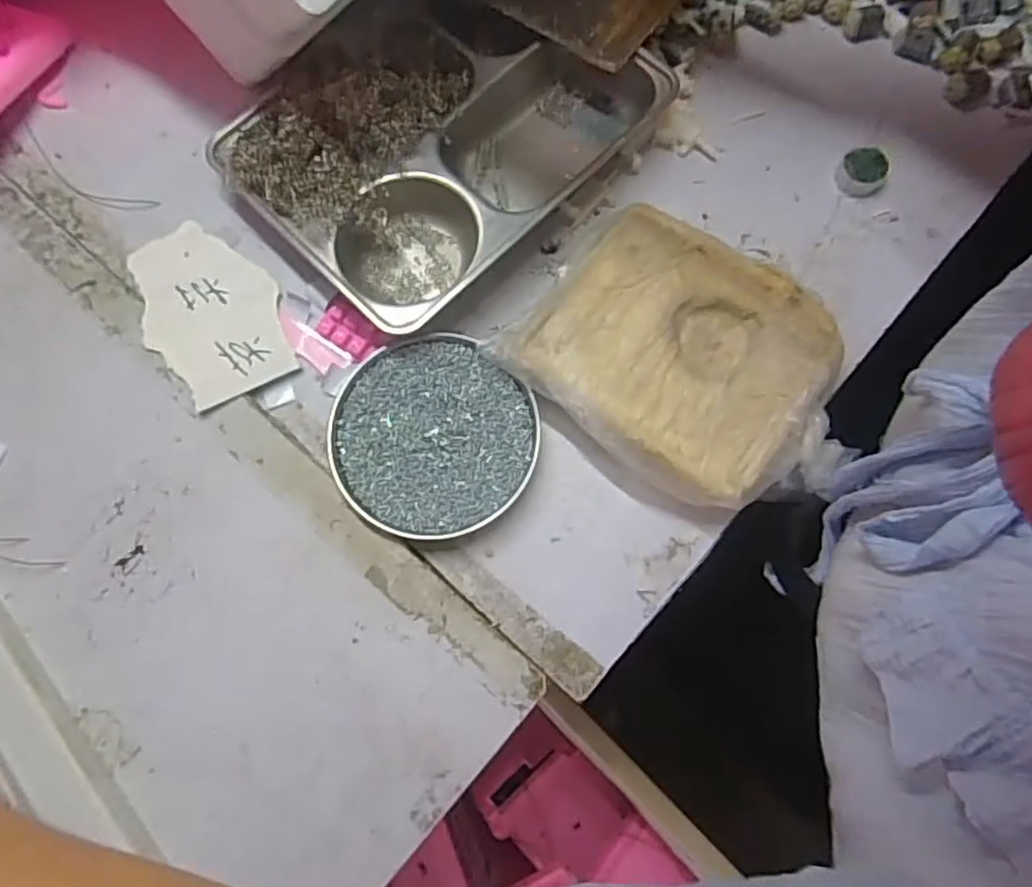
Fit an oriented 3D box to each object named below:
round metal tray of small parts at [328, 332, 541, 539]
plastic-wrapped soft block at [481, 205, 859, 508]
[{"bbox_3d":[-0.056,-0.005,0.446,0.130,0.020,0.130,0,77,1],"label":"round metal tray of small parts"},{"bbox_3d":[0.111,-0.054,0.448,0.213,0.038,0.166,35,80,9],"label":"plastic-wrapped soft block"}]

